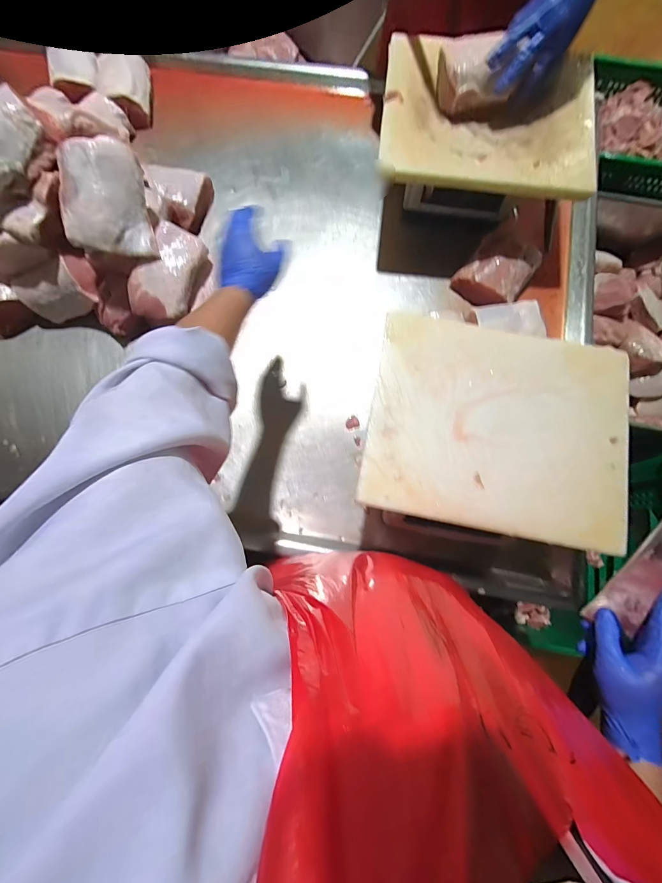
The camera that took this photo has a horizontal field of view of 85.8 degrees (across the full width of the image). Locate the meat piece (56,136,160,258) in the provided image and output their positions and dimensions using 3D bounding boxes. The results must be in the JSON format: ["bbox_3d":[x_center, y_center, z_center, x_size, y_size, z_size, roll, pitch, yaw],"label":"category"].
[{"bbox_3d":[-0.380,-0.407,0.605,0.130,0.065,0.168,-10,110,-31],"label":"meat piece"}]

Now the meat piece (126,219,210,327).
[{"bbox_3d":[-0.301,-0.309,0.659,0.100,0.057,0.169,25,79,7],"label":"meat piece"}]

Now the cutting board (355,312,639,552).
[{"bbox_3d":[0.241,-0.026,0.508,0.358,0.017,0.295,11,78,4],"label":"cutting board"}]

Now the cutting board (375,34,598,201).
[{"bbox_3d":[0.281,-0.574,0.635,0.365,0.039,0.293,8,78,3],"label":"cutting board"}]

